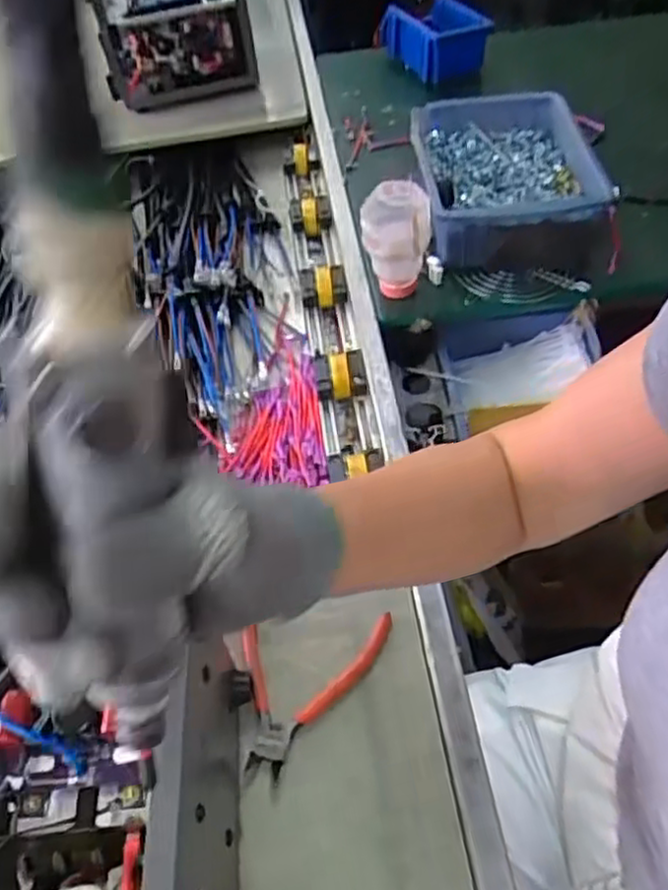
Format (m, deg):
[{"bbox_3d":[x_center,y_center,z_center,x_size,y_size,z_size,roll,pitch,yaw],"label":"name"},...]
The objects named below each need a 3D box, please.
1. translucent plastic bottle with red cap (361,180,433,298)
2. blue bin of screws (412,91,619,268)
[{"bbox_3d":[0.064,-0.198,0.737,0.067,0.119,0.064,-1,51,5],"label":"translucent plastic bottle with red cap"},{"bbox_3d":[0.199,-0.304,0.817,0.205,0.088,0.233,-6,51,1],"label":"blue bin of screws"}]

